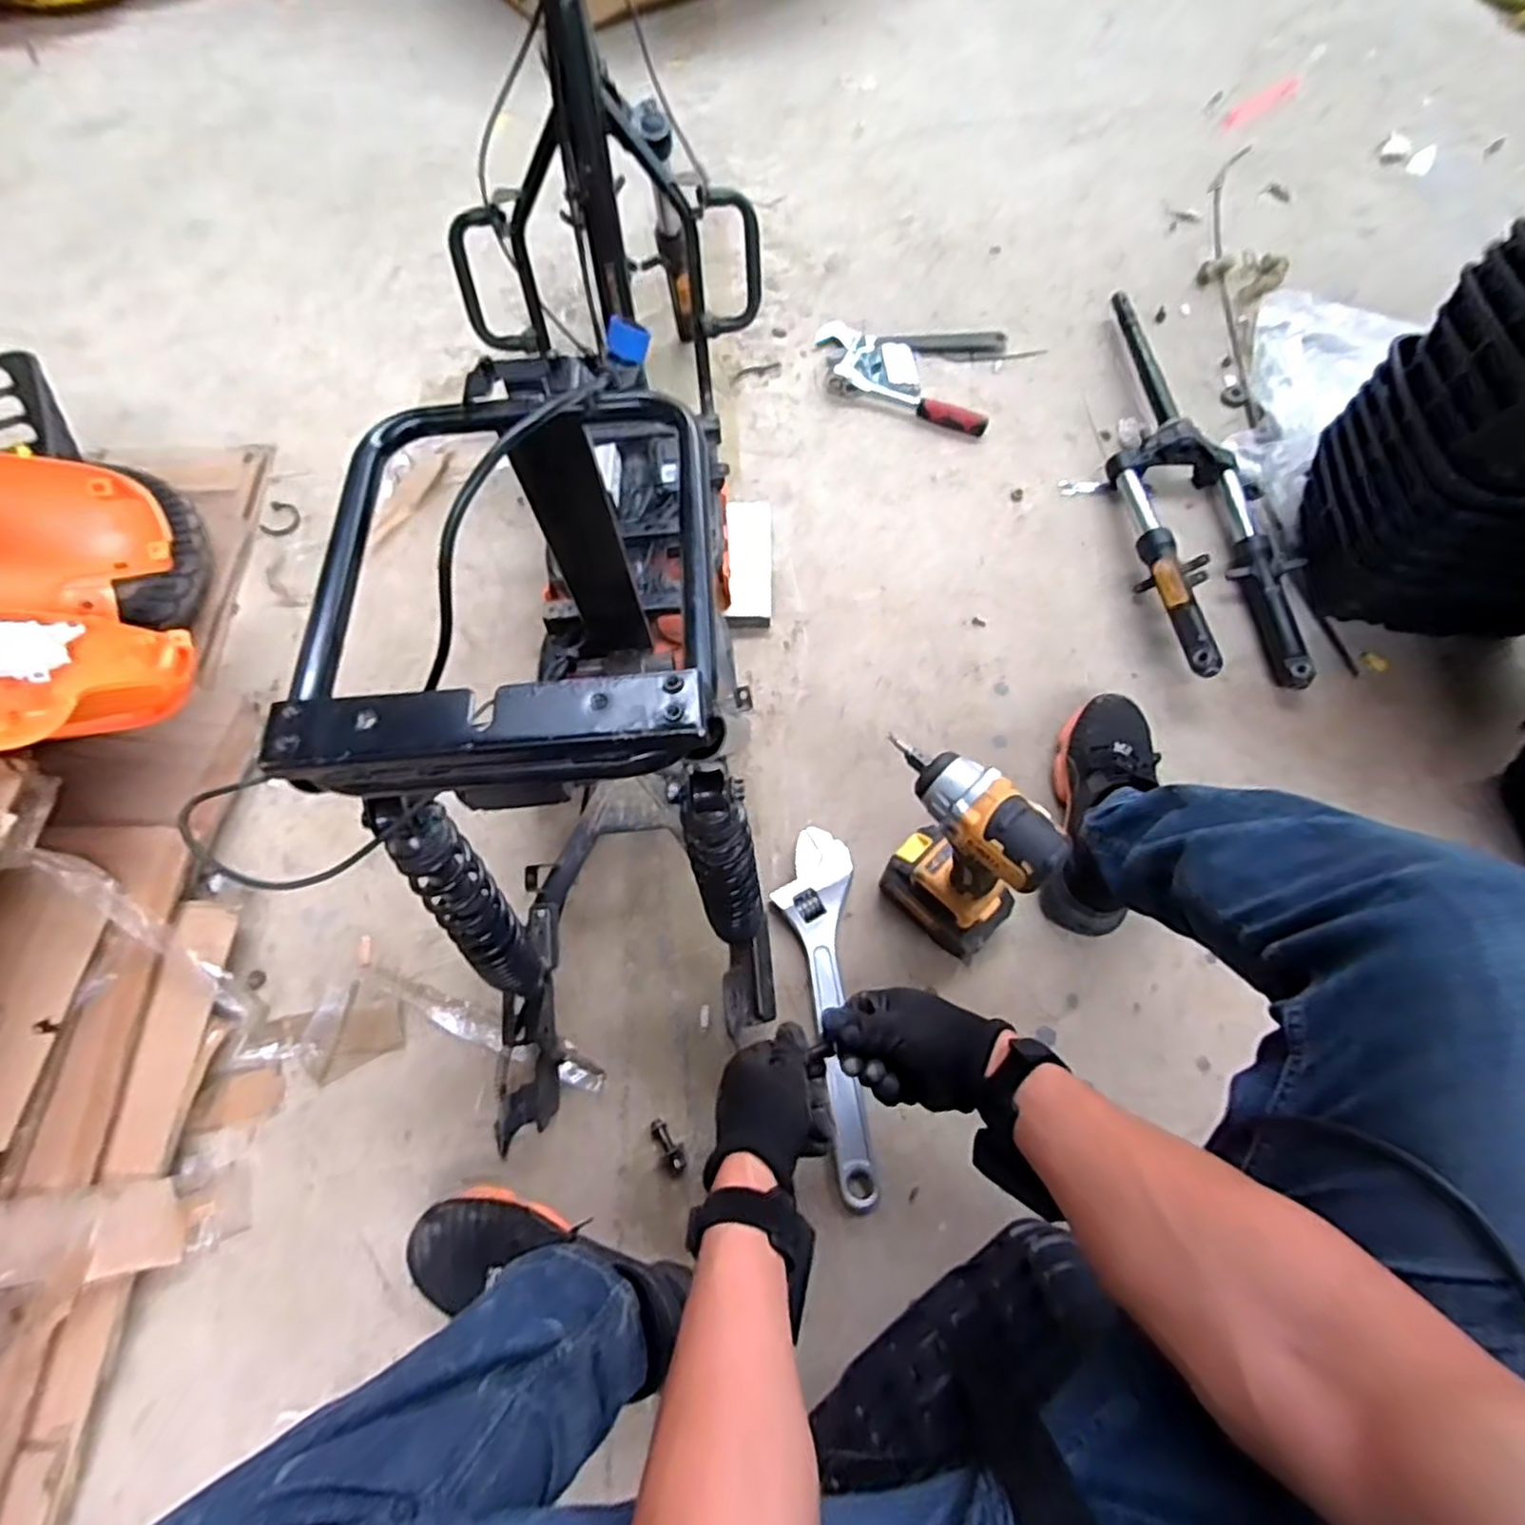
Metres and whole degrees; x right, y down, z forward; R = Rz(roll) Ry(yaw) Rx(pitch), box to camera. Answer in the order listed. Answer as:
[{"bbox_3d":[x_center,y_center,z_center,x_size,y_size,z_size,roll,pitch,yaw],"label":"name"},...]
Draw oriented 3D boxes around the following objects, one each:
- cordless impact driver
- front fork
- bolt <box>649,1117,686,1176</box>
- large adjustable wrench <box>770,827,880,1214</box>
[{"bbox_3d":[0.174,0.087,0.671,0.068,0.260,0.155,-41,71,-16],"label":"cordless impact driver"},{"bbox_3d":[0.578,-0.416,0.998,0.196,0.078,0.699,-1,67,0],"label":"front fork"},{"bbox_3d":[-0.089,0.365,0.690,0.021,0.013,0.052,-25,69,-10],"label":"bolt"},{"bbox_3d":[0.066,0.245,0.736,0.077,0.018,0.358,-4,67,-2],"label":"large adjustable wrench"}]

